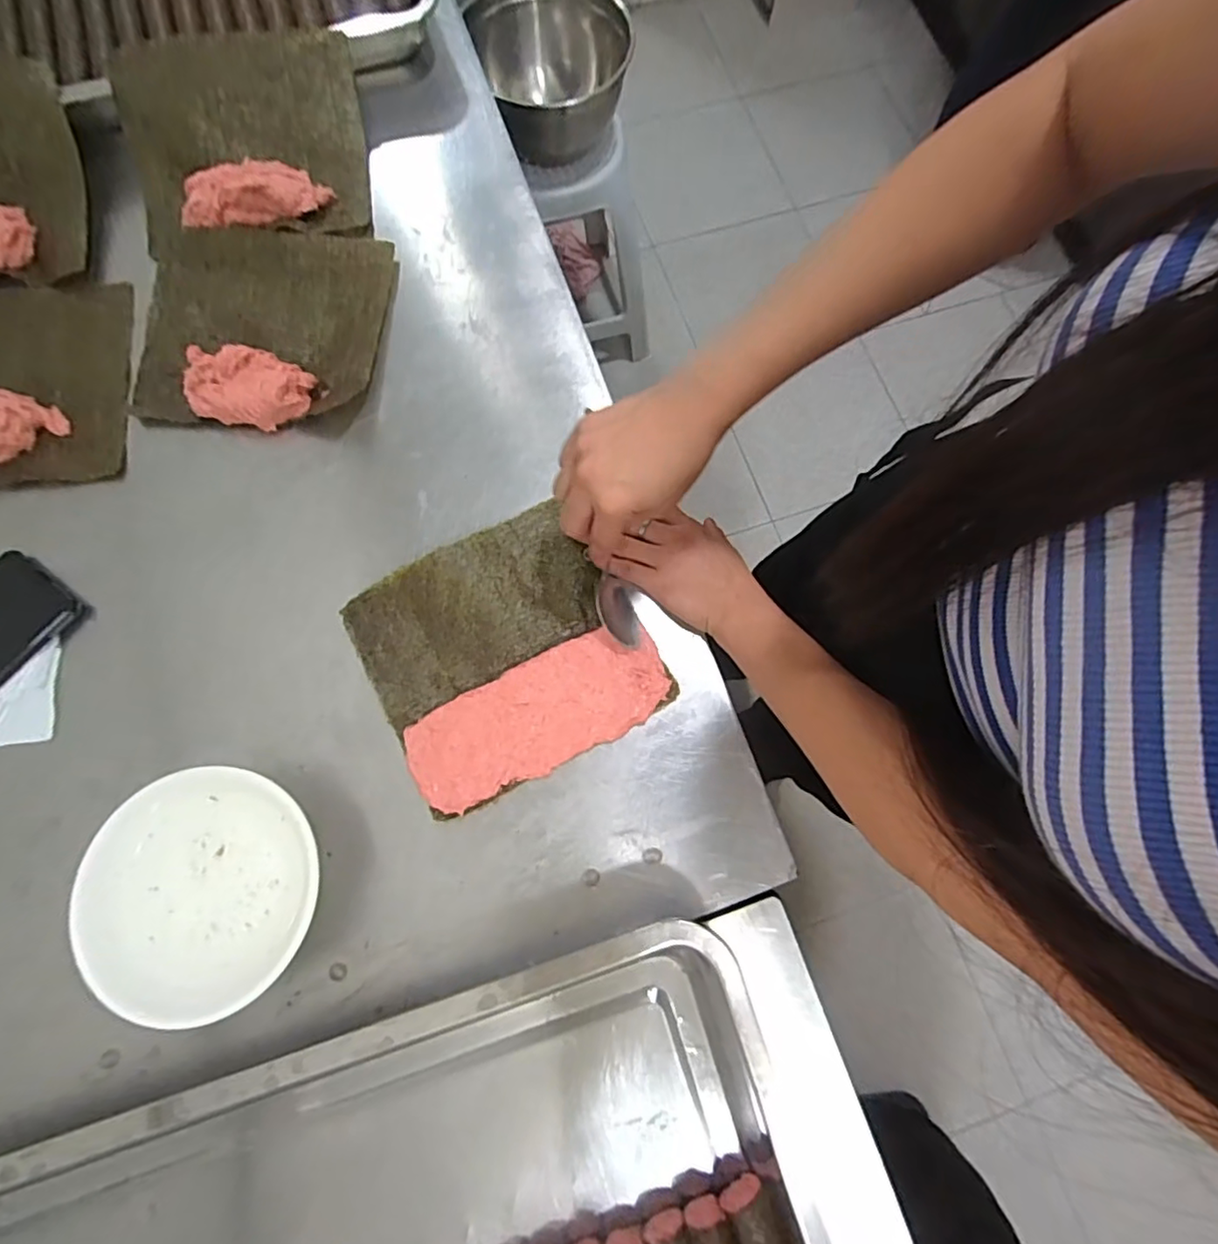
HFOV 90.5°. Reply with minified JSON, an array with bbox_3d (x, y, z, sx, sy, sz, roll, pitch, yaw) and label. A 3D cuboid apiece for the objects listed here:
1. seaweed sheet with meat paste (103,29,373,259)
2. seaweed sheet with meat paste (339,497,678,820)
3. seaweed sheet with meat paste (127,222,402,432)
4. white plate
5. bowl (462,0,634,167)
[{"bbox_3d":[-0.323,-0.426,0.533,0.200,0.045,0.179,-9,77,-4],"label":"seaweed sheet with meat paste"},{"bbox_3d":[-0.079,0.022,0.451,0.188,0.014,0.186,-28,79,-8],"label":"seaweed sheet with meat paste"},{"bbox_3d":[-0.293,-0.254,0.504,0.196,0.035,0.188,5,77,-1],"label":"seaweed sheet with meat paste"},{"bbox_3d":[-0.254,0.166,0.387,0.138,0.047,0.138,0,77,-2],"label":"white plate"},{"bbox_3d":[-0.076,-0.850,0.946,0.217,0.128,0.232,0,76,-2],"label":"bowl"}]

